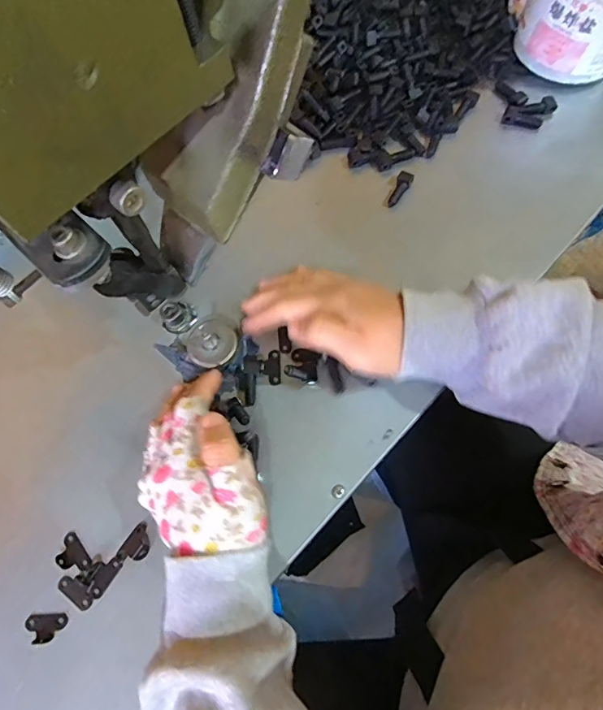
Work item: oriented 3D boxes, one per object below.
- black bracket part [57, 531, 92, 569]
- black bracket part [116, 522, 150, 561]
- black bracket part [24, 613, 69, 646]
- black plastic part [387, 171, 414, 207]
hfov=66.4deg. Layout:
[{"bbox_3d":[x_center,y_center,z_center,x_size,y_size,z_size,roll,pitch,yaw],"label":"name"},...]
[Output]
[{"bbox_3d":[-0.166,0.144,0.332,0.017,0.006,0.028,-38,71,-10],"label":"black bracket part"},{"bbox_3d":[-0.118,0.137,0.330,0.020,0.010,0.030,35,75,16],"label":"black bracket part"},{"bbox_3d":[-0.178,0.189,0.318,0.029,0.006,0.017,-4,69,2],"label":"black bracket part"},{"bbox_3d":[0.090,-0.150,0.418,0.014,0.008,0.037,21,72,12],"label":"black plastic part"}]

